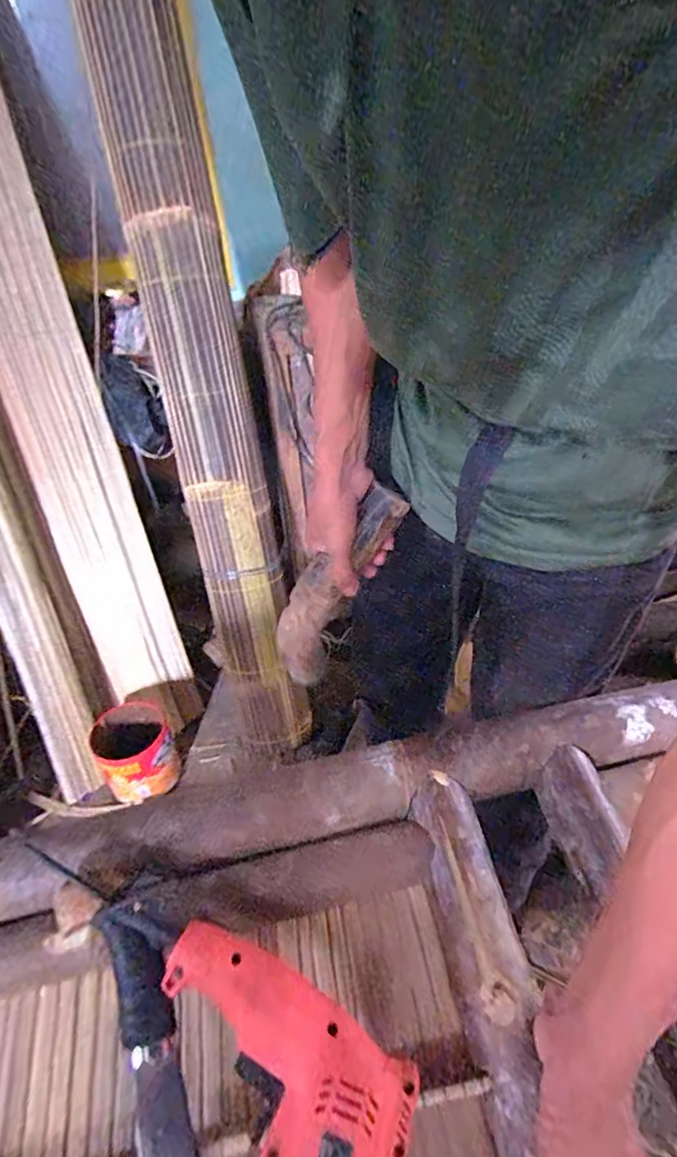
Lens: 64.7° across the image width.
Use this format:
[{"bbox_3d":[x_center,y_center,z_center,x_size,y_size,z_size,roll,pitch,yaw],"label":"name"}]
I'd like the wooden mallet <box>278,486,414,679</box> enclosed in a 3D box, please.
[{"bbox_3d":[-0.013,0.023,0.572,0.072,0.277,0.039,25,38,-5],"label":"wooden mallet"}]

